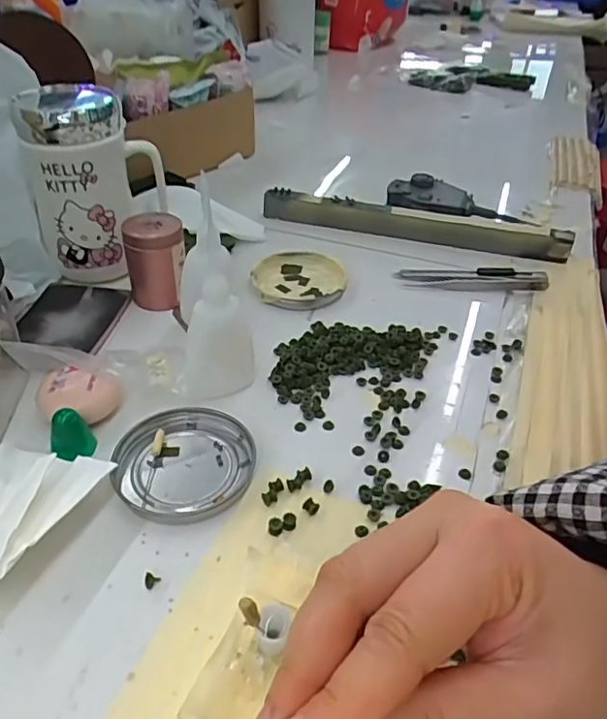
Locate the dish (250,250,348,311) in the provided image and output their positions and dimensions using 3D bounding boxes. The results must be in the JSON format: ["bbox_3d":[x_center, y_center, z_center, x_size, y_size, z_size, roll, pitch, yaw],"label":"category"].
[{"bbox_3d":[-0.005,-0.069,0.490,0.080,0.010,0.080,2,39,-2],"label":"dish"}]

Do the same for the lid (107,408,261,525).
[{"bbox_3d":[-0.067,0.059,0.331,0.078,0.011,0.074,2,39,-2],"label":"lid"}]

